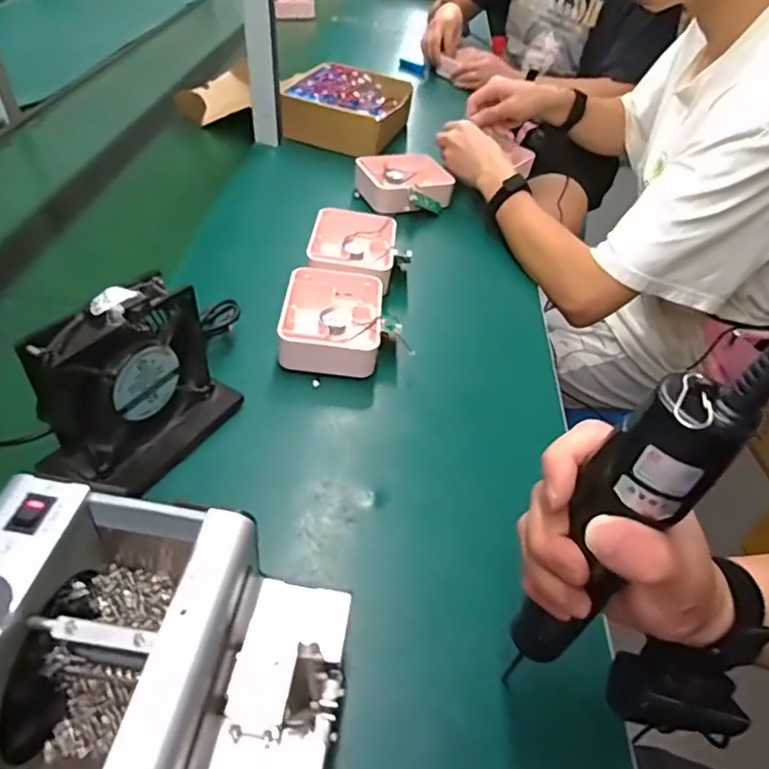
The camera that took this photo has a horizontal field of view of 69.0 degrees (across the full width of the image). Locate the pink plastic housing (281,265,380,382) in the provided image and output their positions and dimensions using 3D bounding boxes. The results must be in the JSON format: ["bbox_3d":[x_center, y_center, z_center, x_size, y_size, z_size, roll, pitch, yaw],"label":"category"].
[{"bbox_3d":[-0.054,-0.067,0.596,0.106,0.048,0.132,4,44,-2],"label":"pink plastic housing"}]

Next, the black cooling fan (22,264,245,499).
[{"bbox_3d":[-0.194,0.003,0.438,0.068,0.157,0.152,27,48,20],"label":"black cooling fan"}]

